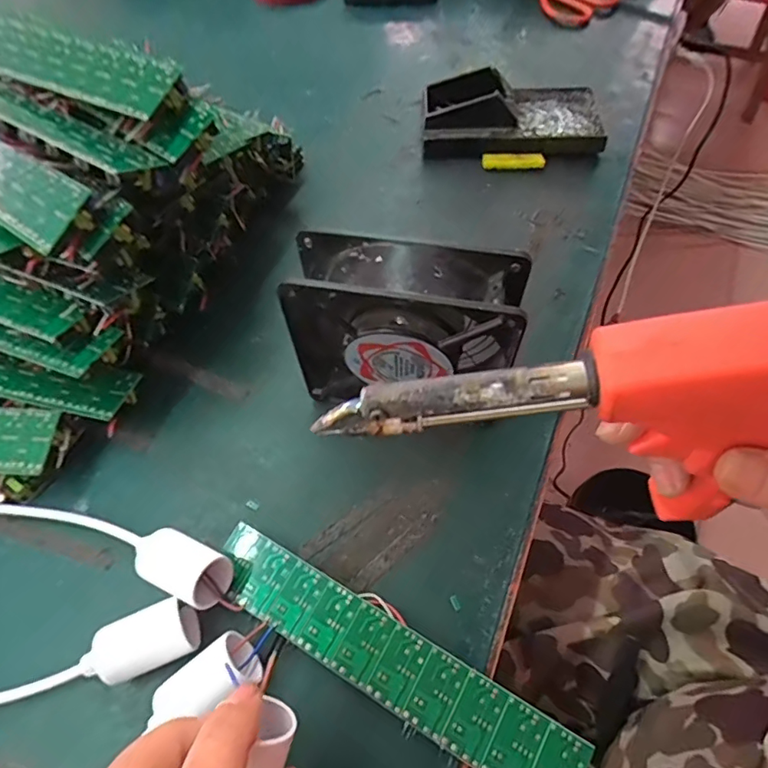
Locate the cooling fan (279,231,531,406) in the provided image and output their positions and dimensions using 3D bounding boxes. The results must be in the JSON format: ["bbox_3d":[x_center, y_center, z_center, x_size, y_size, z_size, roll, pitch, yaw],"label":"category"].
[{"bbox_3d":[0.010,-0.024,0.294,0.118,0.120,0.041,8,61,6],"label":"cooling fan"}]

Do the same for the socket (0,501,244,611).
[{"bbox_3d":[-0.164,0.085,0.287,0.185,0.033,0.030,14,61,9],"label":"socket"}]

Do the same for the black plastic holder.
[{"bbox_3d":[0.112,-0.236,0.448,0.157,0.037,0.091,-4,60,-1],"label":"black plastic holder"}]

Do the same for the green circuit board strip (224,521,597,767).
[{"bbox_3d":[0.000,0.139,0.260,0.200,0.019,0.035,27,64,16],"label":"green circuit board strip"}]

